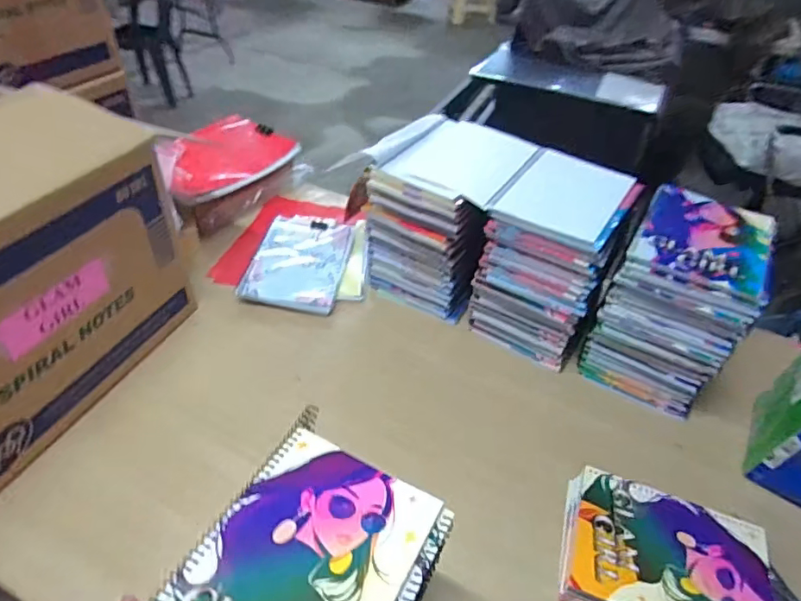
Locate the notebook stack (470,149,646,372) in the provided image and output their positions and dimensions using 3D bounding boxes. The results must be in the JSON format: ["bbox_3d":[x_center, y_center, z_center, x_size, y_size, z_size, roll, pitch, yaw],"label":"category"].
[{"bbox_3d":[0.237,-0.061,0.795,0.175,0.234,0.202,26,46,23],"label":"notebook stack"}]

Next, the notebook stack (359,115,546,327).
[{"bbox_3d":[0.083,-0.141,0.855,0.204,0.228,0.240,25,46,22],"label":"notebook stack"}]

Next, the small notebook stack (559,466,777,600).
[{"bbox_3d":[0.282,0.286,0.562,0.203,0.050,0.155,15,43,13],"label":"small notebook stack"}]

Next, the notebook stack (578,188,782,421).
[{"bbox_3d":[0.385,0.004,0.738,0.159,0.239,0.206,25,46,22],"label":"notebook stack"}]

